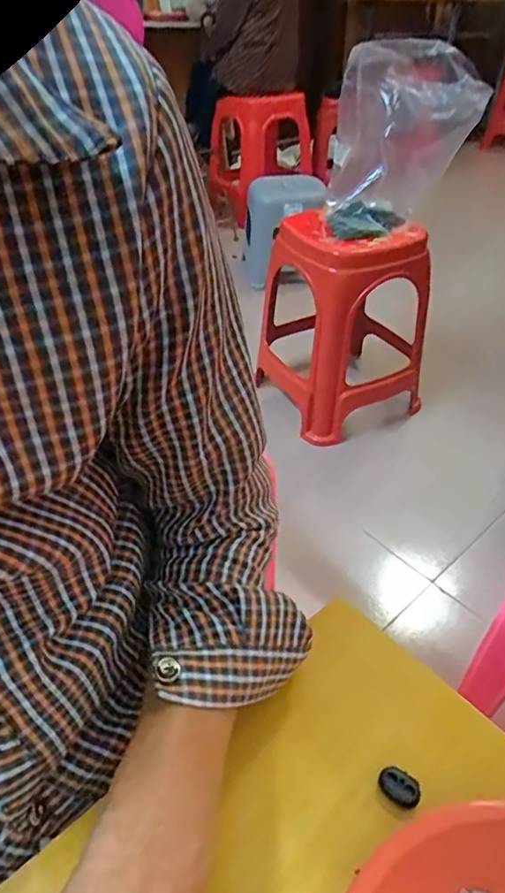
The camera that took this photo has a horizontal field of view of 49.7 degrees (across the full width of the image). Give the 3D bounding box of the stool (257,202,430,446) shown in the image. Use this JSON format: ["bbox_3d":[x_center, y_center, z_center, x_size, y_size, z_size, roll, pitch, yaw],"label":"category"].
[{"bbox_3d":[0.209,-0.283,1.260,0.312,0.428,0.316,-18,44,-19],"label":"stool"}]

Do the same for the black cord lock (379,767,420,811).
[{"bbox_3d":[0.079,0.182,0.292,0.014,0.005,0.021,-33,50,-32],"label":"black cord lock"}]

